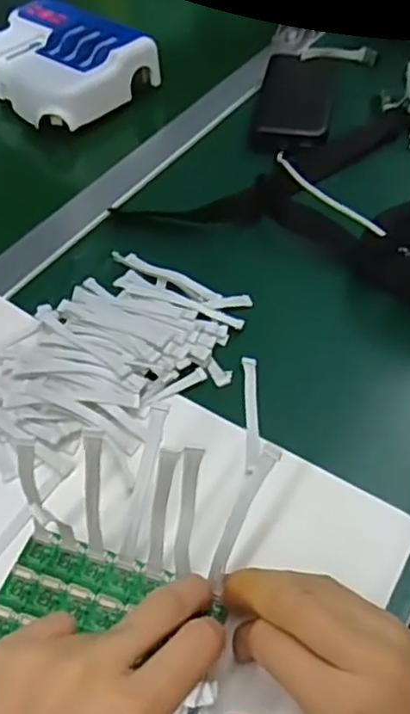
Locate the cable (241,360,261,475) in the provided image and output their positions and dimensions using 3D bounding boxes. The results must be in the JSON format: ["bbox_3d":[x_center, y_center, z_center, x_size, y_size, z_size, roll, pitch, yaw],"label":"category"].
[{"bbox_3d":[0.030,0.037,0.447,0.009,0.008,0.090,0,48,2],"label":"cable"}]

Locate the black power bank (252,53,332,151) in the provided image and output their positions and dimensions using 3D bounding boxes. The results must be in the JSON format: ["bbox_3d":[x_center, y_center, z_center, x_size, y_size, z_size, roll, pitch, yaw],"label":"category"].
[{"bbox_3d":[0.092,-0.261,0.689,0.069,0.026,0.165,5,47,8],"label":"black power bank"}]

